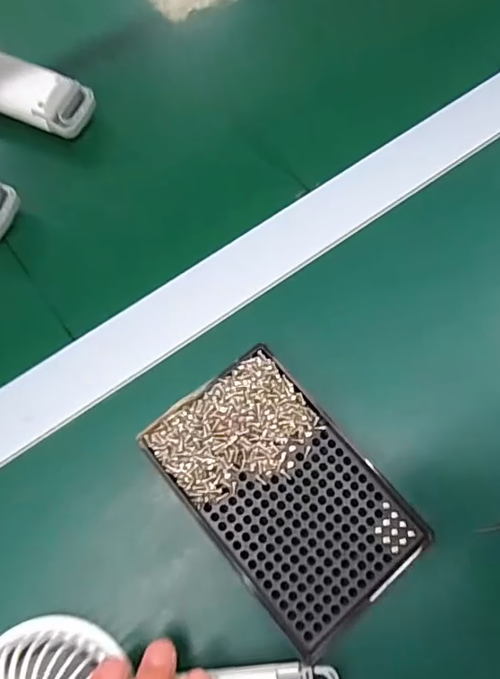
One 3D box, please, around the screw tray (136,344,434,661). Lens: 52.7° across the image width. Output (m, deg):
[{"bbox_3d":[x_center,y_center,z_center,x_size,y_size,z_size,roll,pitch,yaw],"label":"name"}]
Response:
[{"bbox_3d":[0.018,0.081,0.272,0.088,0.025,0.137,-39,76,-11],"label":"screw tray"}]

